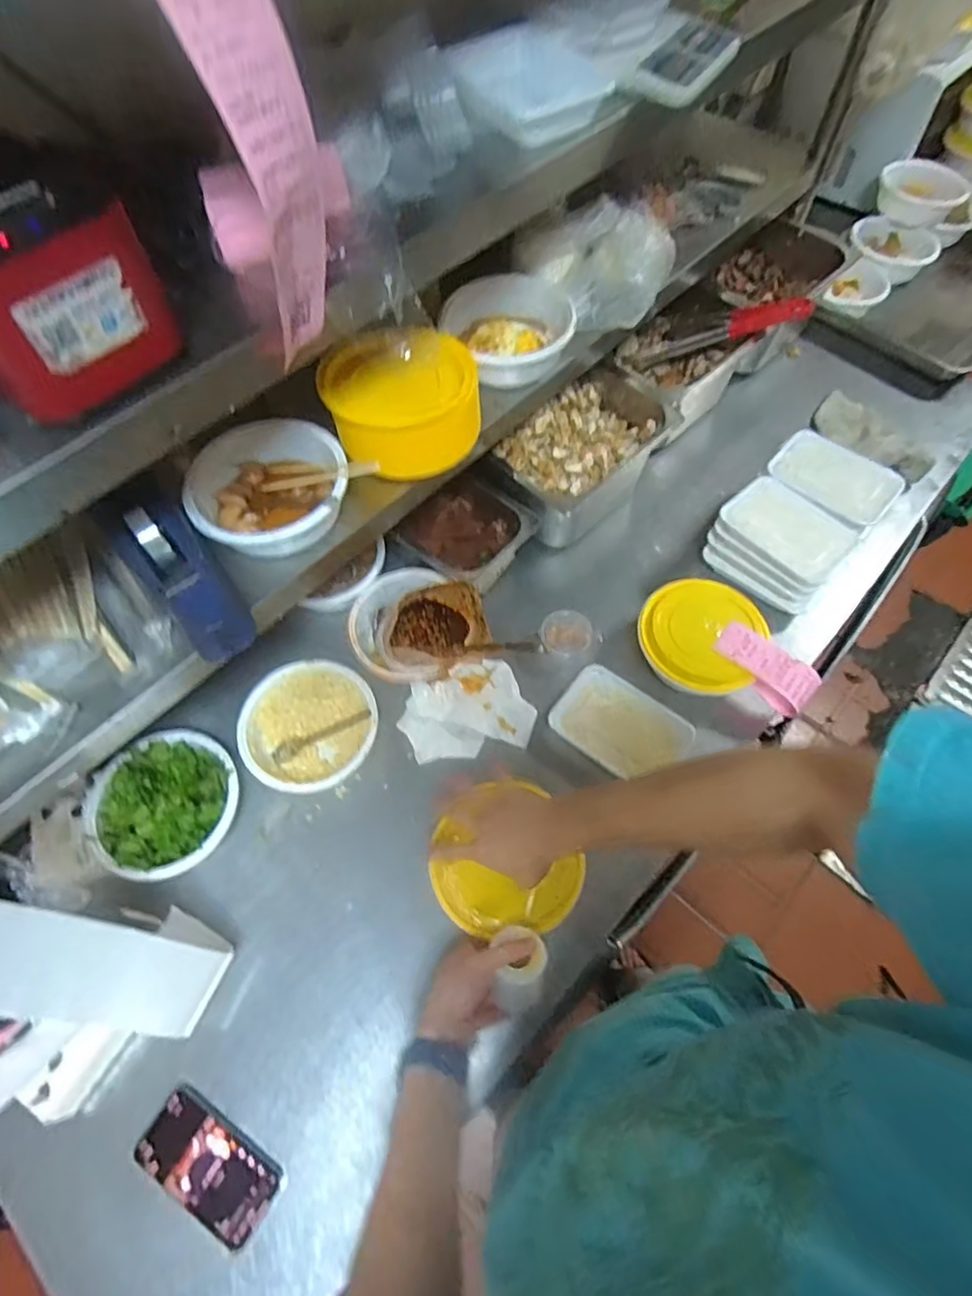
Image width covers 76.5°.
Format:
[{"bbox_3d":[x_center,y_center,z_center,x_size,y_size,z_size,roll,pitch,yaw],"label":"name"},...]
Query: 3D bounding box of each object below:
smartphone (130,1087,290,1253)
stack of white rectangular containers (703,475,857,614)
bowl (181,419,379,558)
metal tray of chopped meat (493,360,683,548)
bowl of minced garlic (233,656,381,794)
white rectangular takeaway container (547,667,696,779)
[{"bbox_3d":[-0.275,0.513,0.613,0.146,0.017,0.070,30,67,16],"label":"smartphone"},{"bbox_3d":[0.418,-0.148,0.883,0.119,0.091,0.169,-39,68,-17],"label":"stack of white rectangular containers"},{"bbox_3d":[-0.232,-0.172,0.674,0.169,0.062,0.171,-1,62,1],"label":"bowl"},{"bbox_3d":[0.141,-0.284,0.941,0.176,0.120,0.266,40,70,20],"label":"metal tray of chopped meat"},{"bbox_3d":[-0.226,0.100,0.797,0.167,0.051,0.163,-1,62,1],"label":"bowl of minced garlic"},{"bbox_3d":[0.174,0.101,0.795,0.163,0.041,0.111,36,69,18],"label":"white rectangular takeaway container"}]

